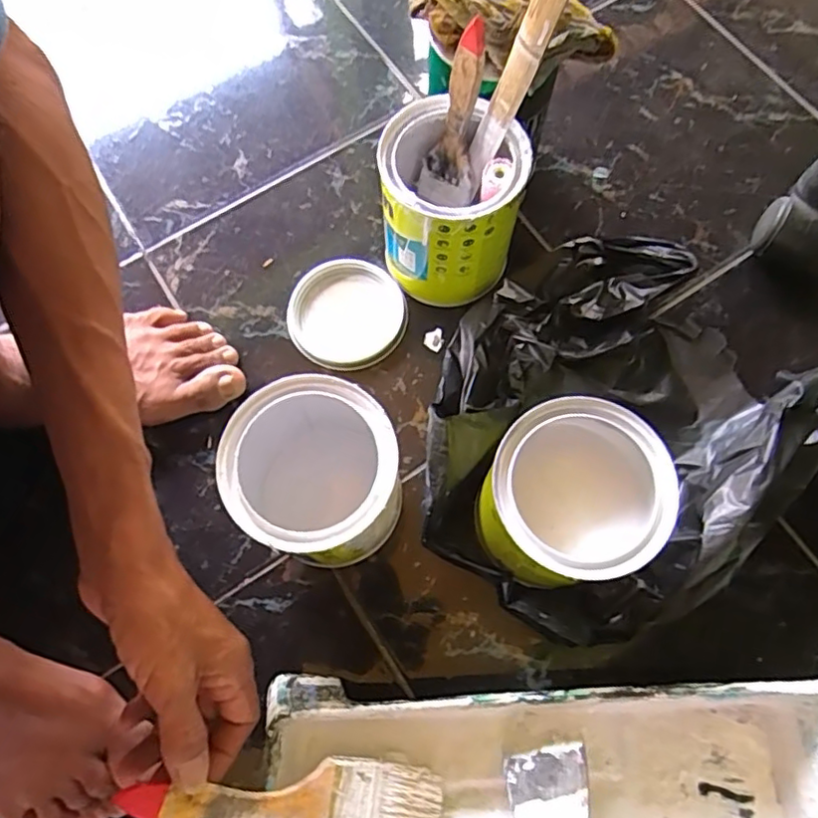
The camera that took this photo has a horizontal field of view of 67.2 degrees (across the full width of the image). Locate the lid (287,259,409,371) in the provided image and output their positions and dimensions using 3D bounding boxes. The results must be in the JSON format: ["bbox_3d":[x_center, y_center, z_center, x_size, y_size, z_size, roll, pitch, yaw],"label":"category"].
[{"bbox_3d":[-0.053,-0.081,0.524,0.098,0.016,0.092,0,71,1],"label":"lid"}]

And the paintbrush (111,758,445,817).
[{"bbox_3d":[-0.064,0.225,0.342,0.175,0.008,0.057,17,71,-18],"label":"paintbrush"}]

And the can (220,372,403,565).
[{"bbox_3d":[-0.058,0.048,0.418,0.100,0.122,0.101,0,71,1],"label":"can"}]

